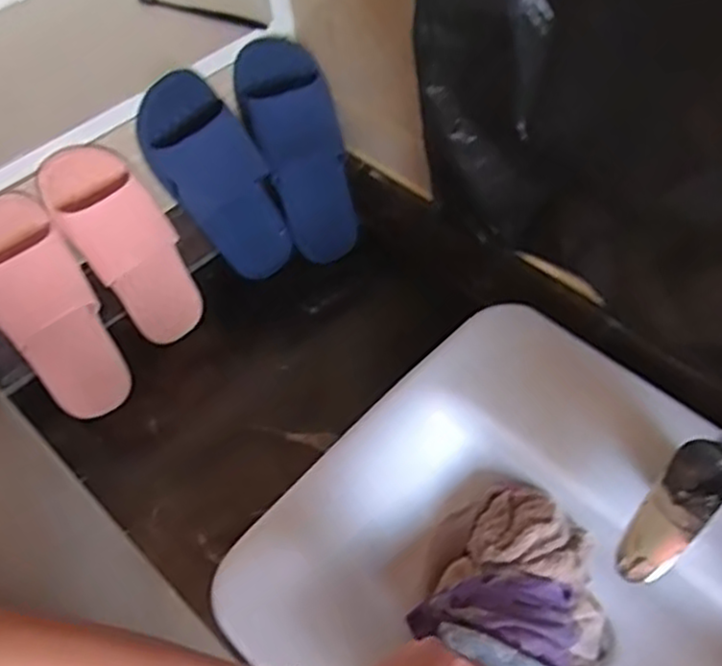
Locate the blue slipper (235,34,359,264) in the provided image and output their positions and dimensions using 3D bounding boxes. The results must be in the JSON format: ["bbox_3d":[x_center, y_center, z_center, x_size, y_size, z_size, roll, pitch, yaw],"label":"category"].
[{"bbox_3d":[-0.070,-0.213,0.908,0.099,0.281,0.059,-24,34,-11],"label":"blue slipper"}]

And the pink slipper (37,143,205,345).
[{"bbox_3d":[-0.266,-0.091,0.851,0.102,0.242,0.090,-33,59,-17],"label":"pink slipper"}]

